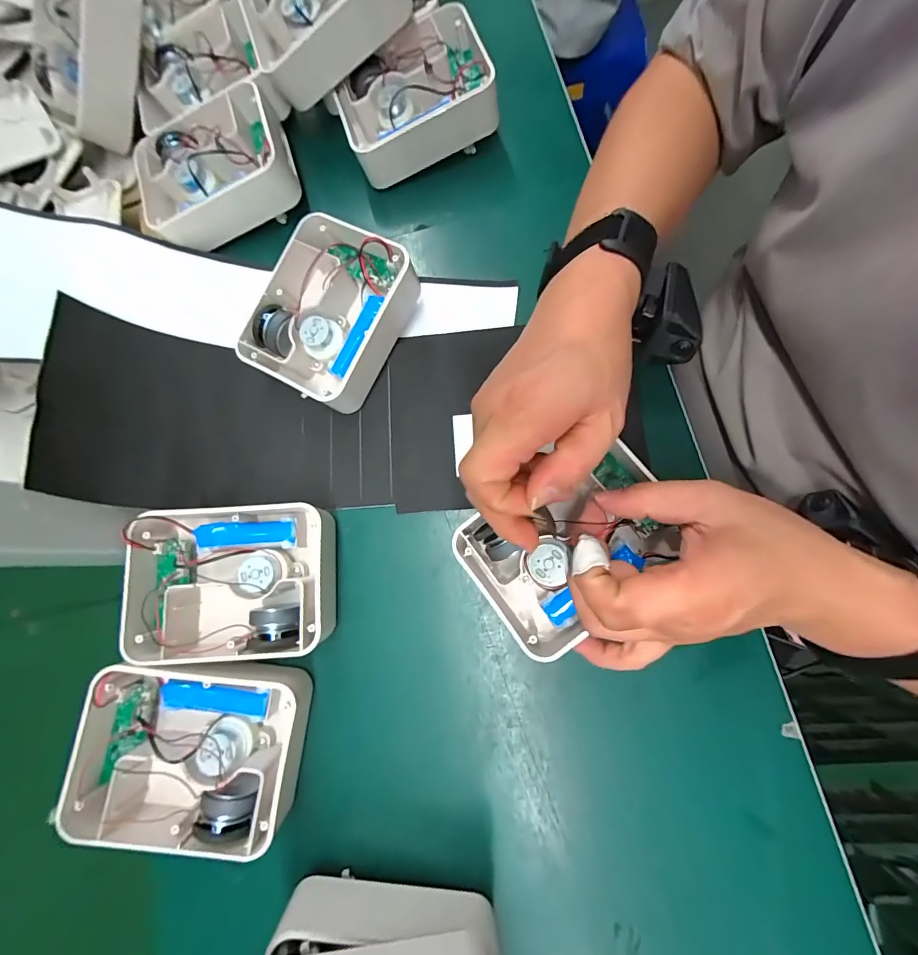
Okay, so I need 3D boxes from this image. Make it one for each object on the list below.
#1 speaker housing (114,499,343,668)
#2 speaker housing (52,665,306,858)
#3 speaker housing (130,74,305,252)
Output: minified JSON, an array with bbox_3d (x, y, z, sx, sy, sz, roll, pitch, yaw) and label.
[{"bbox_3d":[-0.156,0.071,0.289,0.137,0.048,0.101,-5,79,4],"label":"speaker housing"},{"bbox_3d":[-0.173,0.174,0.272,0.139,0.061,0.106,2,79,5],"label":"speaker housing"},{"bbox_3d":[-0.215,-0.267,0.359,0.135,0.047,0.102,-19,78,1],"label":"speaker housing"}]

